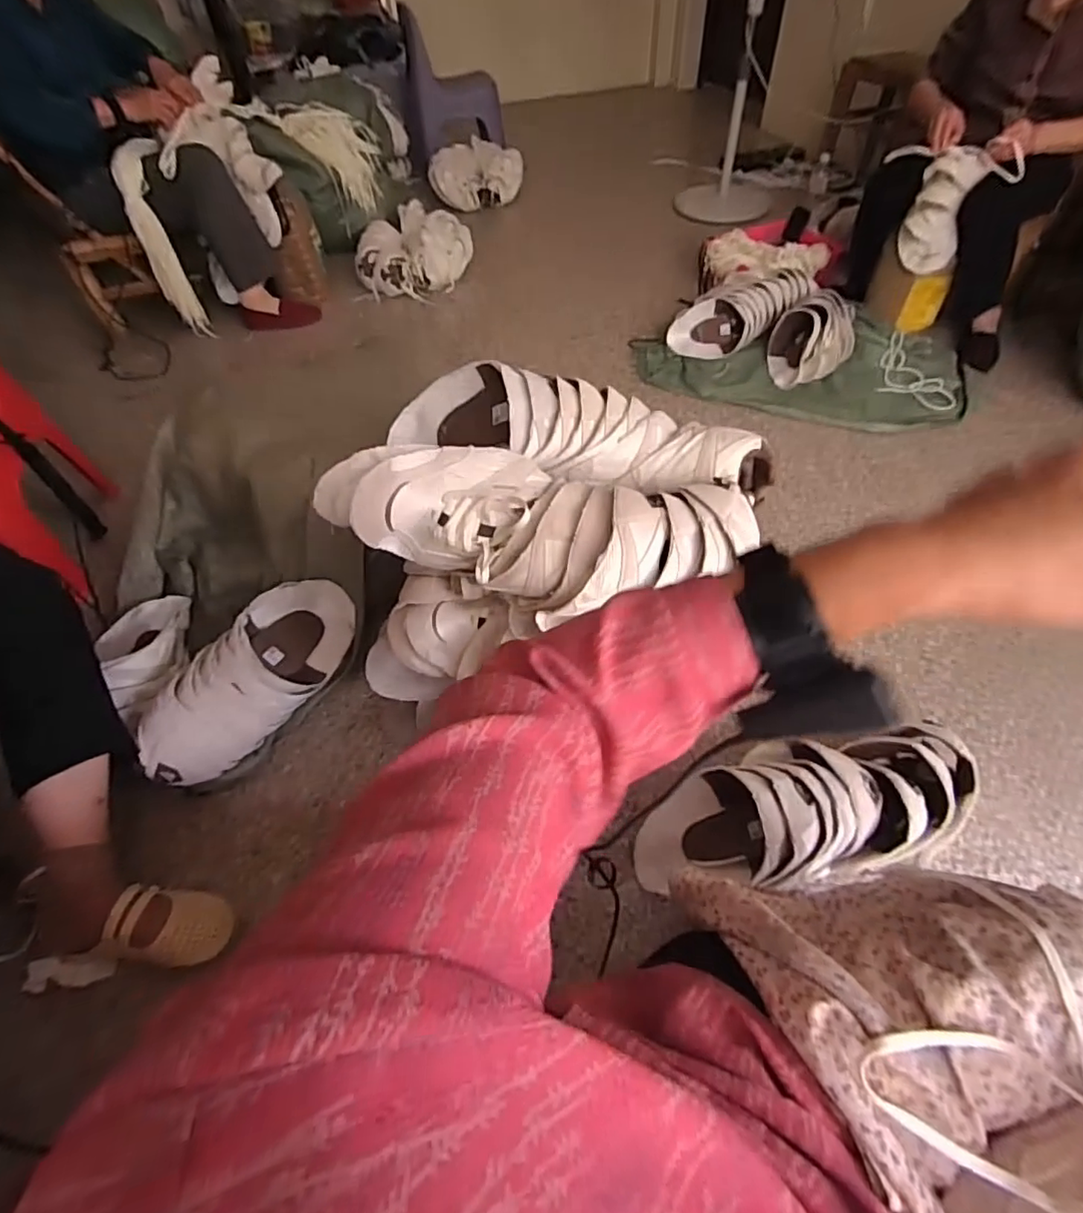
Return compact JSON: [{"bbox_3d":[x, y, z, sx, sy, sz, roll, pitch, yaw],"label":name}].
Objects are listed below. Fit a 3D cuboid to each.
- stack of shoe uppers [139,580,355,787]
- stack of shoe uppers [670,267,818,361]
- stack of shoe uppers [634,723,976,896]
[{"bbox_3d":[-0.465,0.114,0.965,0.146,0.113,0.393,29,59,23],"label":"stack of shoe uppers"},{"bbox_3d":[0.582,-0.846,1.676,0.459,0.108,0.160,-26,54,0],"label":"stack of shoe uppers"},{"bbox_3d":[0.385,0.274,0.837,0.469,0.178,0.197,-12,53,-7],"label":"stack of shoe uppers"}]

